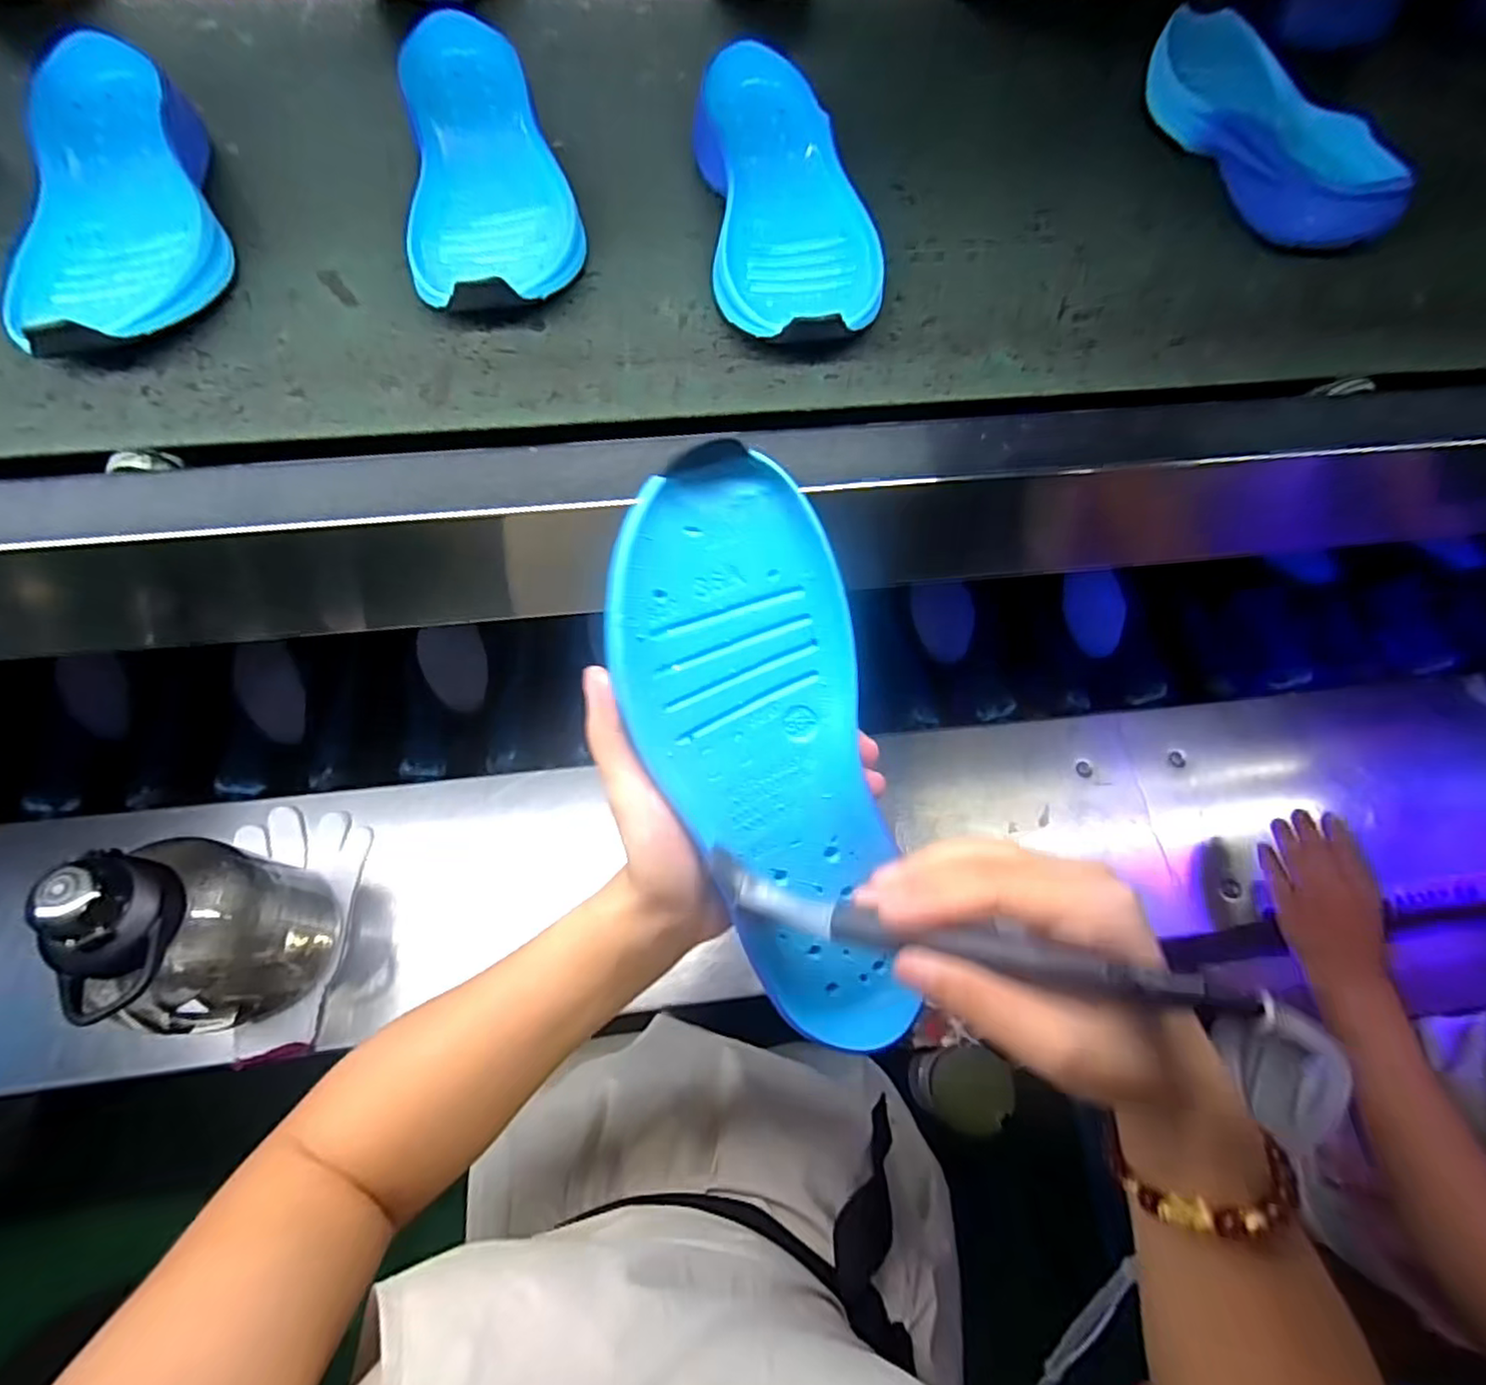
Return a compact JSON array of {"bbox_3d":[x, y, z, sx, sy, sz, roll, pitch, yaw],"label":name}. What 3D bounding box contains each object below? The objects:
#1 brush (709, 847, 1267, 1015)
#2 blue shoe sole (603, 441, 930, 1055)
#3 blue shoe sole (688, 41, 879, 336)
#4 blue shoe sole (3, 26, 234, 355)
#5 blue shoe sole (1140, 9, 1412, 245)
[{"bbox_3d":[0.068,0.081,0.228,0.171,0.016,0.021,5,71,25],"label":"brush"},{"bbox_3d":[0.013,0.034,0.264,0.086,0.027,0.242,-18,106,-6],"label":"blue shoe sole"},{"bbox_3d":[0.025,-0.295,0.404,0.092,0.030,0.214,-6,72,-3],"label":"blue shoe sole"},{"bbox_3d":[-0.339,-0.274,0.364,0.088,0.036,0.240,-11,73,-4],"label":"blue shoe sole"},{"bbox_3d":[0.347,-0.388,0.443,0.090,0.040,0.241,-12,73,-5],"label":"blue shoe sole"}]

